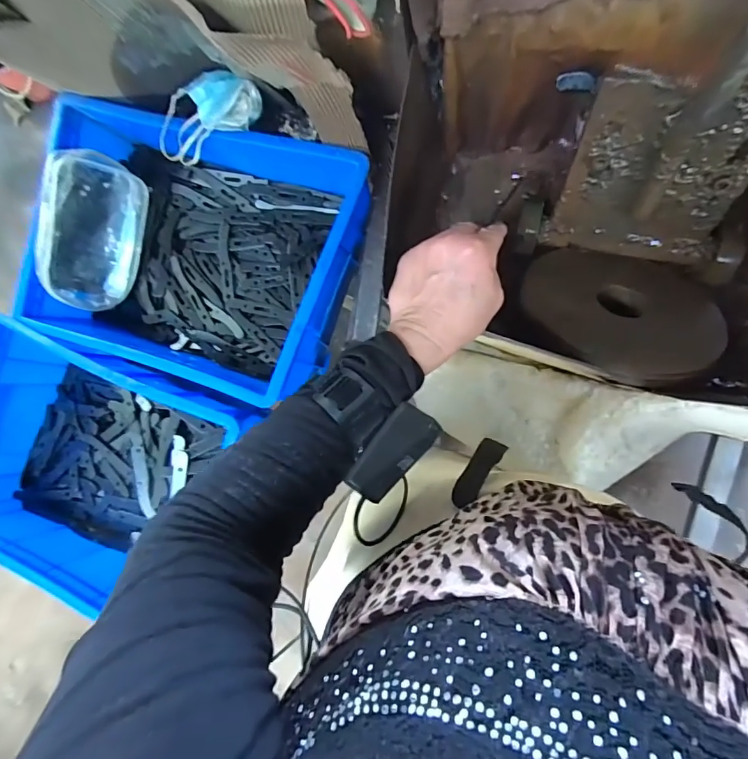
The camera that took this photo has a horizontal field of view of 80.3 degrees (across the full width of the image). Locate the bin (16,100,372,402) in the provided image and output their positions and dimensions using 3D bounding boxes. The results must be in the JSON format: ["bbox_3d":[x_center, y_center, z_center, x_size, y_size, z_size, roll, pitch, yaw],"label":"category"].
[{"bbox_3d":[-0.234,-0.165,0.578,0.412,0.114,0.288,16,91,10],"label":"bin"}]

